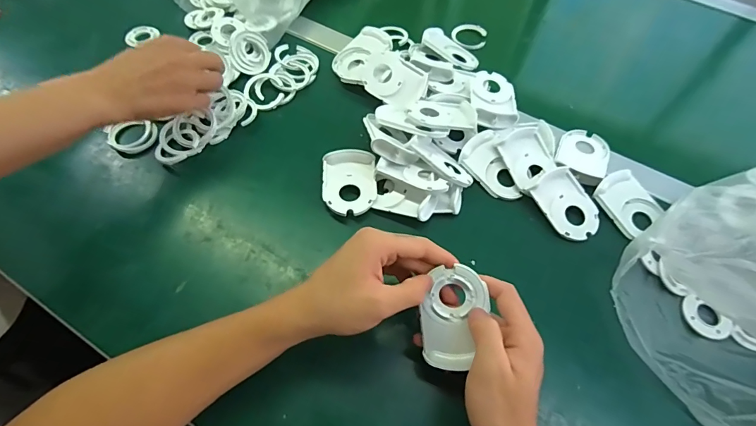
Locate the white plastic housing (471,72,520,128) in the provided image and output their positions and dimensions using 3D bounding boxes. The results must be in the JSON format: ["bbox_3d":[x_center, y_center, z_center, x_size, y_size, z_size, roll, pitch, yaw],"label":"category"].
[{"bbox_3d":[0.146,-0.146,0.518,0.057,0.017,0.086,4,59,0],"label":"white plastic housing"}]

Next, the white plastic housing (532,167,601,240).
[{"bbox_3d":[0.203,-0.010,0.443,0.059,0.012,0.082,-30,78,-19],"label":"white plastic housing"}]

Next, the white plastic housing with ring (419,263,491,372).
[{"bbox_3d":[0.064,0.085,0.342,0.050,0.027,0.083,0,94,14],"label":"white plastic housing with ring"}]

